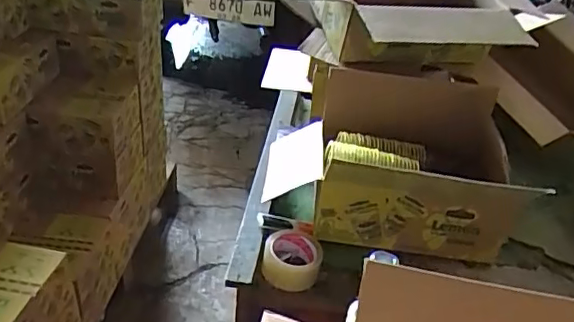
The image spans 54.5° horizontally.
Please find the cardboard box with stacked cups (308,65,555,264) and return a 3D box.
[{"bbox_3d":[0.225,0.003,1.049,0.379,0.219,0.352,6,34,1],"label":"cardboard box with stacked cups"}]

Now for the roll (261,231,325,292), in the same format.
[{"bbox_3d":[0.012,0.165,0.954,0.097,0.053,0.102,4,34,-3],"label":"roll"}]

